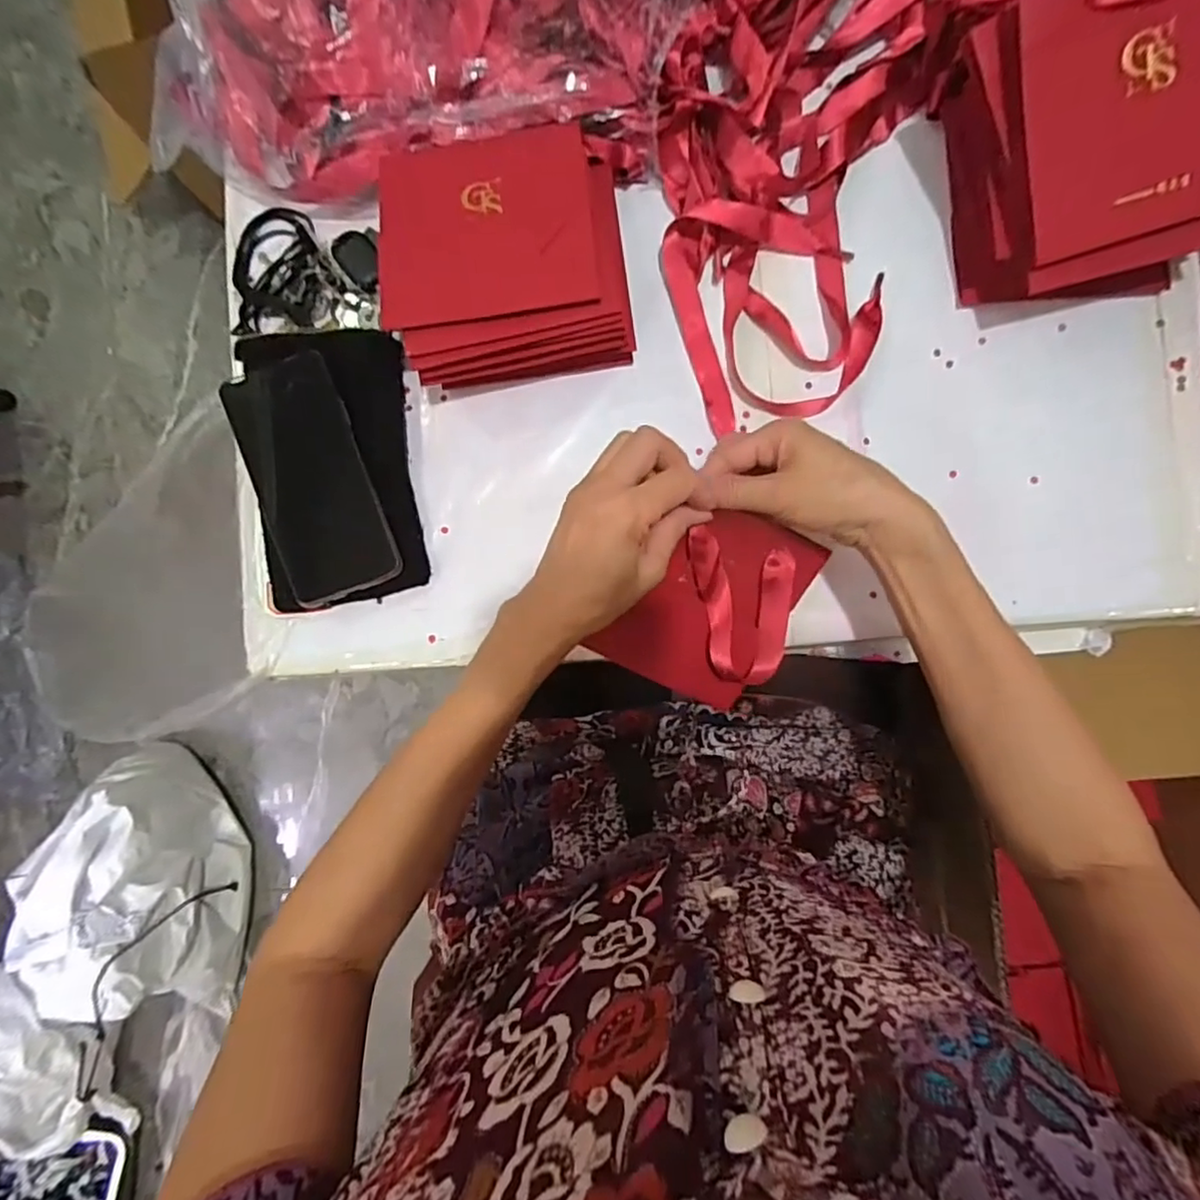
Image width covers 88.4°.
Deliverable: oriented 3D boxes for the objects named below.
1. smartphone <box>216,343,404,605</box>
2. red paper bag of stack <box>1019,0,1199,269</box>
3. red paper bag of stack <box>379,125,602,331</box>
[{"bbox_3d":[-0.205,-0.086,0.434,0.081,0.008,0.171,-20,89,3],"label":"smartphone"},{"bbox_3d":[0.322,-0.292,0.356,0.147,0.009,0.141,-15,110,5],"label":"red paper bag of stack"},{"bbox_3d":[-0.075,-0.245,0.404,0.137,0.012,0.132,-7,78,2],"label":"red paper bag of stack"}]

